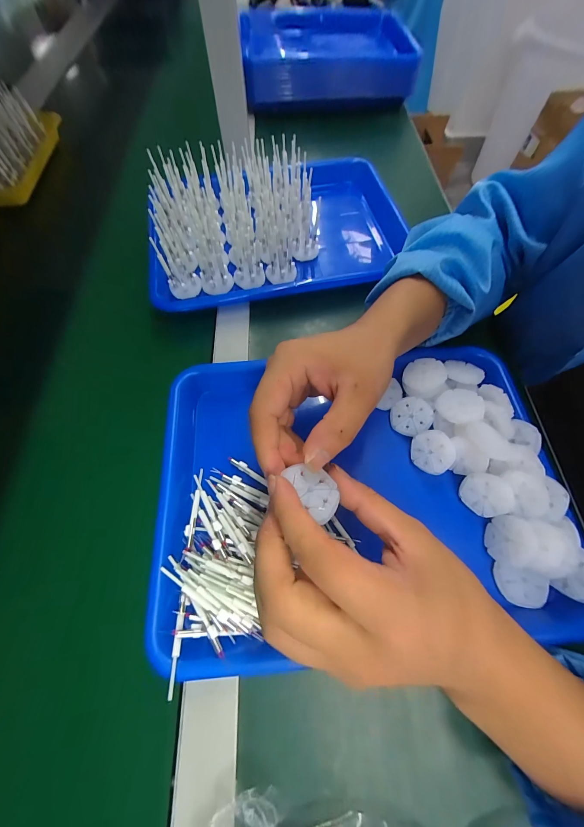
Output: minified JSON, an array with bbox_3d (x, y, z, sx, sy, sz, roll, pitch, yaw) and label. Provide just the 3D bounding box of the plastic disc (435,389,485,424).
[{"bbox_3d":[0.152,-0.008,0.269,0.036,0.008,0.035,-38,70,-16],"label":"plastic disc"}]

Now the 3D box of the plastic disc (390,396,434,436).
[{"bbox_3d":[0.115,0.003,0.287,0.037,0.004,0.037,-5,75,19],"label":"plastic disc"}]

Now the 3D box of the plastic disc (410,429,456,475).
[{"bbox_3d":[0.124,0.034,0.265,0.036,0.004,0.037,-2,87,41],"label":"plastic disc"}]

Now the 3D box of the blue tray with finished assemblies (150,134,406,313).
[{"bbox_3d":[-0.005,-0.258,0.399,0.360,0.083,0.236,-12,65,-5],"label":"blue tray with finished assemblies"}]

